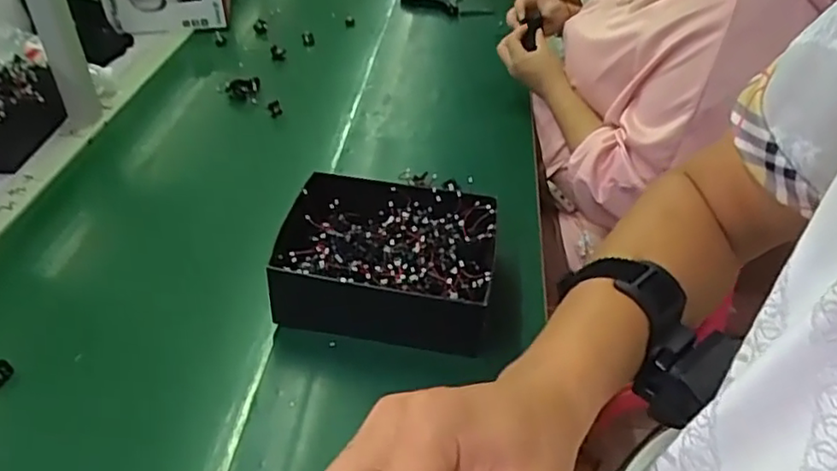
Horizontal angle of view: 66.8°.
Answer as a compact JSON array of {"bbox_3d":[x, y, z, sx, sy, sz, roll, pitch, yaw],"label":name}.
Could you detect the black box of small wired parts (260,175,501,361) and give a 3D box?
[{"bbox_3d":[-0.037,0.022,0.729,0.236,0.079,0.186,7,42,7],"label":"black box of small wired parts"}]

